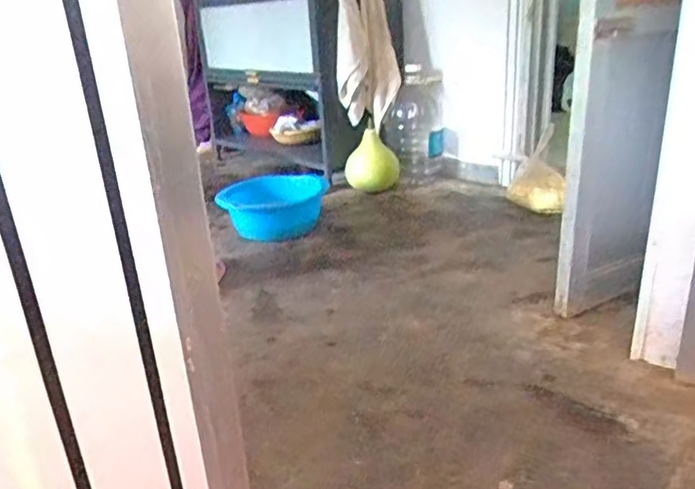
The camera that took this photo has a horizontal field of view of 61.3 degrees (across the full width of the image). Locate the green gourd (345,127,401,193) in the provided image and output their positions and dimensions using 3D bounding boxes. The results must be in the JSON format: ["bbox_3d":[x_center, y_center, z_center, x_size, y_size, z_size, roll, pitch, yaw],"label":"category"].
[{"bbox_3d":[0.085,-0.269,1.956,0.180,0.186,0.170,-2,22,4],"label":"green gourd"}]

